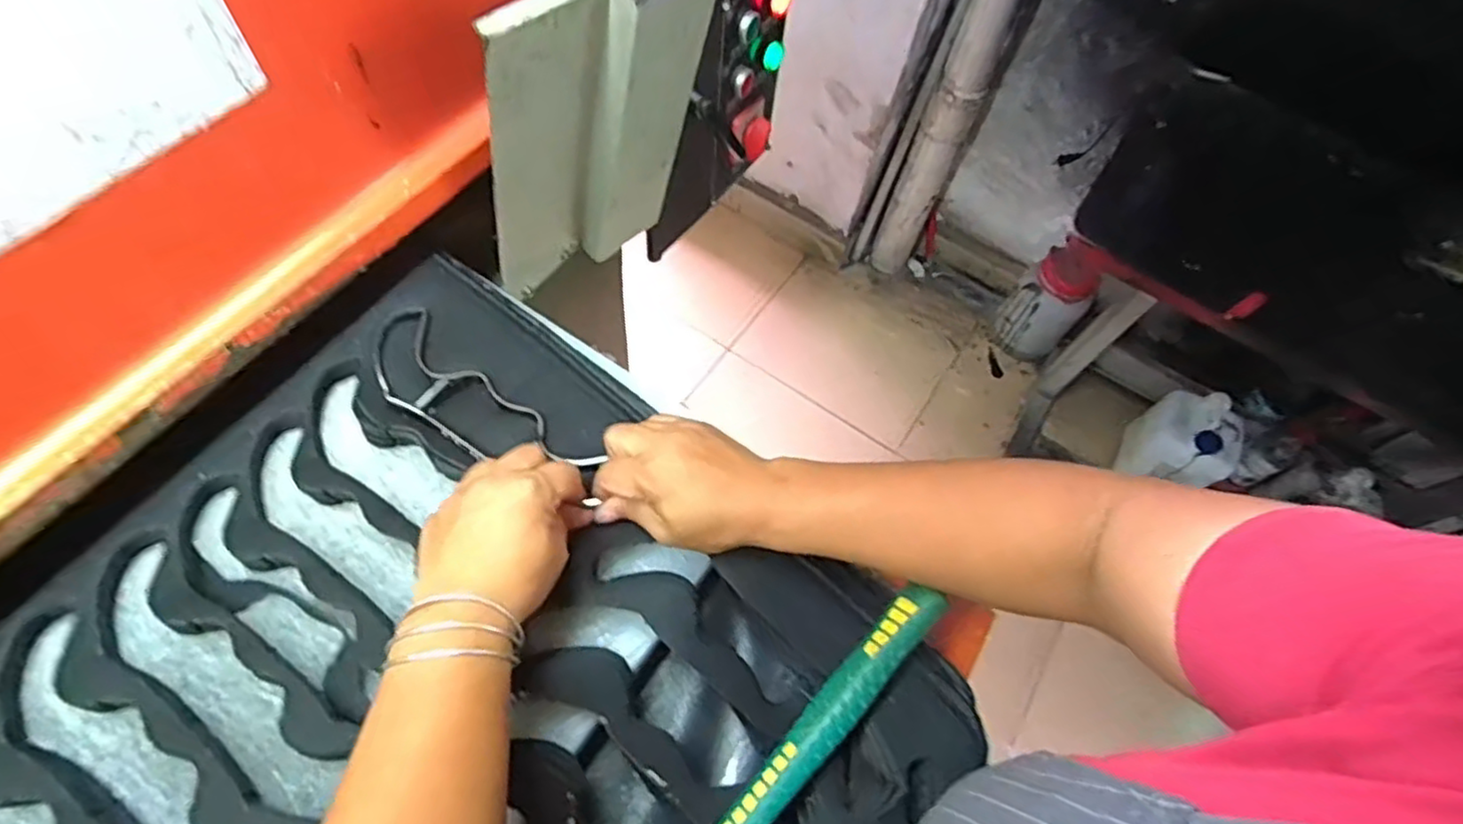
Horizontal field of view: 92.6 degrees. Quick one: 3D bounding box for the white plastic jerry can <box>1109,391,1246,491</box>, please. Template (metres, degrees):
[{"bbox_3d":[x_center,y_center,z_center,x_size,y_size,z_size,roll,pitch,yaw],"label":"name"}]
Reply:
[{"bbox_3d":[1.058,0.064,1.626,0.205,0.186,0.193,1,58,-1],"label":"white plastic jerry can"}]

